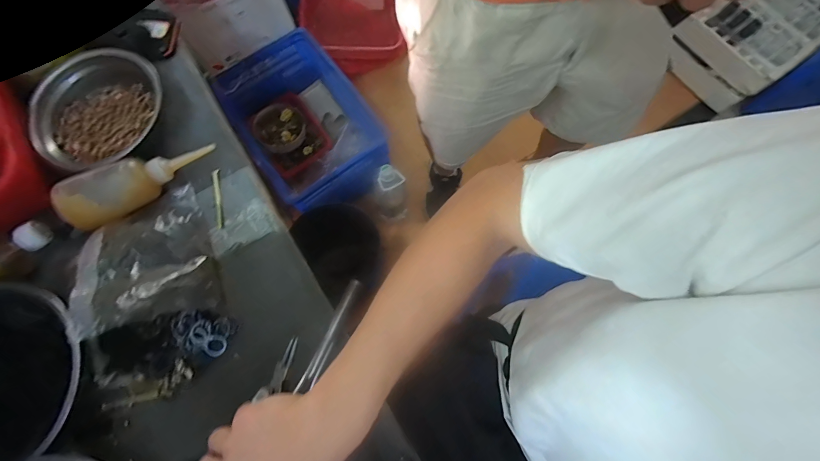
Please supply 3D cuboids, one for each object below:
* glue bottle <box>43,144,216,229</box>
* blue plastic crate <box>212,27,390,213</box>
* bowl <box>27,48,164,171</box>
[{"bbox_3d":[-0.327,-0.058,0.440,0.174,0.057,0.058,-25,76,-5],"label":"glue bottle"},{"bbox_3d":[-0.319,-0.328,1.171,0.347,0.236,0.518,-32,77,-7],"label":"blue plastic crate"},{"bbox_3d":[-0.402,-0.155,0.458,0.144,0.060,0.155,0,75,1],"label":"bowl"}]

